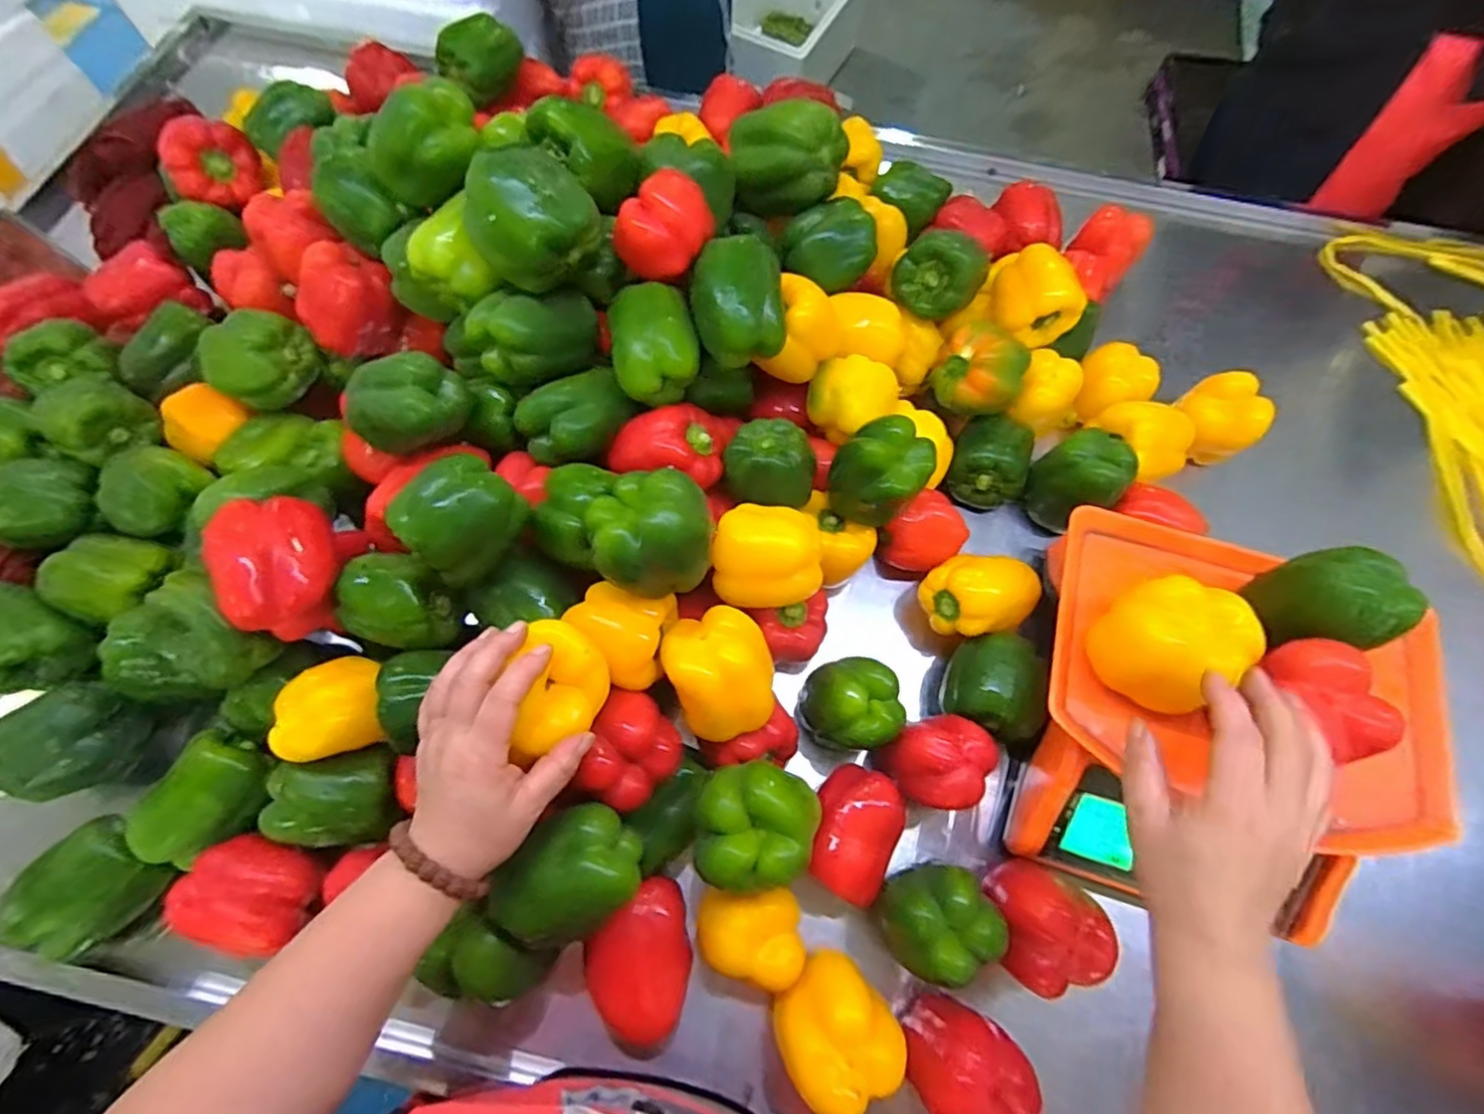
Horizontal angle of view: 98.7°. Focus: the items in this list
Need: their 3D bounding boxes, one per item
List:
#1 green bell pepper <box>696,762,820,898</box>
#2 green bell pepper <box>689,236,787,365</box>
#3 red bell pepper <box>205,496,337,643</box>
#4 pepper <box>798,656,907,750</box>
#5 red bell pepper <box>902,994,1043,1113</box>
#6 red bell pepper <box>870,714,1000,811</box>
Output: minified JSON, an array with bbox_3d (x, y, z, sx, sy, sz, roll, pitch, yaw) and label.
[{"bbox_3d":[0.009,0.192,0.454,0.080,0.064,0.083,1,68,-2],"label":"green bell pepper"},{"bbox_3d":[-0.002,-0.204,0.505,0.071,0.062,0.081,-4,69,-4],"label":"green bell pepper"},{"bbox_3d":[-0.338,0.004,0.463,0.074,0.055,0.097,-25,71,-11],"label":"red bell pepper"},{"bbox_3d":[0.090,0.123,0.525,0.069,0.079,0.070,1,68,-2],"label":"pepper"},{"bbox_3d":[0.152,0.349,0.435,0.071,0.068,0.066,1,68,-2],"label":"red bell pepper"},{"bbox_3d":[0.159,0.166,0.520,0.074,0.072,0.068,1,68,-2],"label":"red bell pepper"}]

